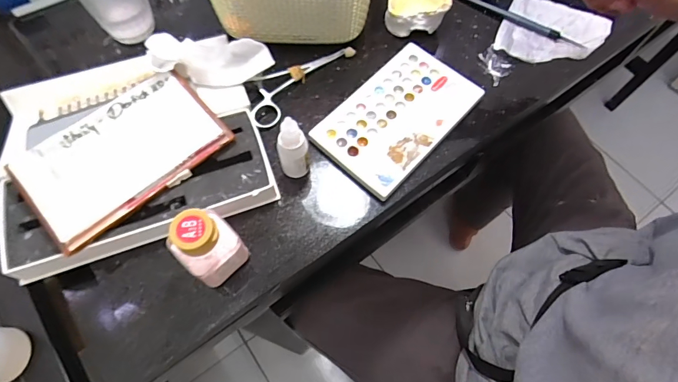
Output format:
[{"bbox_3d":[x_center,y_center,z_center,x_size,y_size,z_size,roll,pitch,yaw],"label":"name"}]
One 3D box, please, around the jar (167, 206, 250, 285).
[{"bbox_3d":[-0.095,0.043,0.294,0.036,0.073,0.040,39,72,16],"label":"jar"}]

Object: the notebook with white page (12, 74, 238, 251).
[{"bbox_3d":[-0.175,-0.032,0.324,0.149,0.008,0.091,-38,79,-18],"label":"notebook with white page"}]

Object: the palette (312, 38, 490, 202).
[{"bbox_3d":[0.057,-0.072,0.381,0.094,0.012,0.154,40,72,16],"label":"palette"}]

